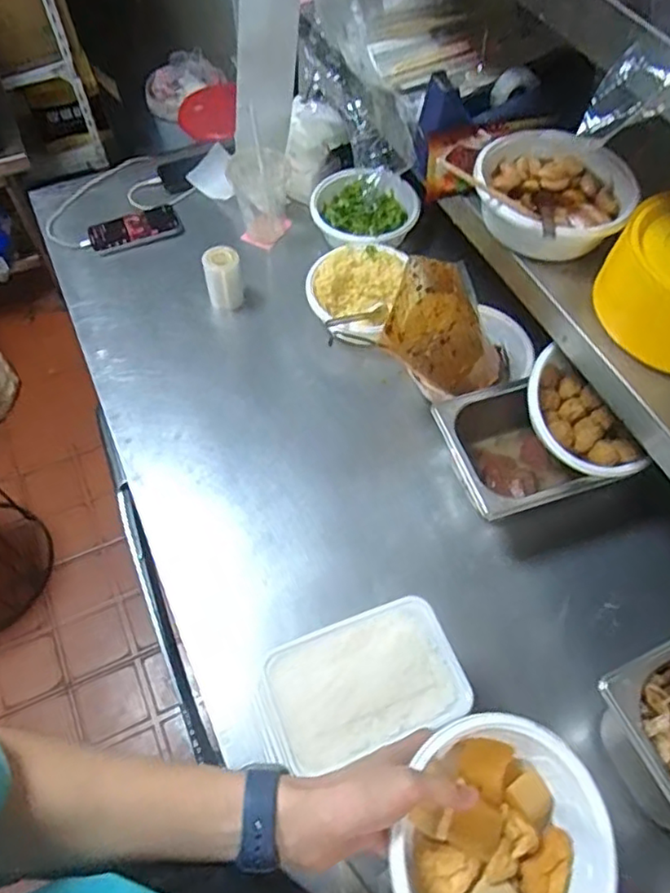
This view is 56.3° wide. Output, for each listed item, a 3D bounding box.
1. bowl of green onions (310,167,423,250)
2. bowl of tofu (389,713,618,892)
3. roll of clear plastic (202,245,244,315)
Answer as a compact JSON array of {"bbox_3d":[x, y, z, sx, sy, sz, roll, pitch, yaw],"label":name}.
[{"bbox_3d":[0.045,-0.370,1.010,0.169,0.070,0.159,0,58,0],"label":"bowl of green onions"},{"bbox_3d":[0.117,0.294,0.461,0.169,0.070,0.169,6,62,-12],"label":"bowl of tofu"},{"bbox_3d":[-0.165,-0.251,0.928,0.053,0.084,0.049,0,58,0],"label":"roll of clear plastic"}]

